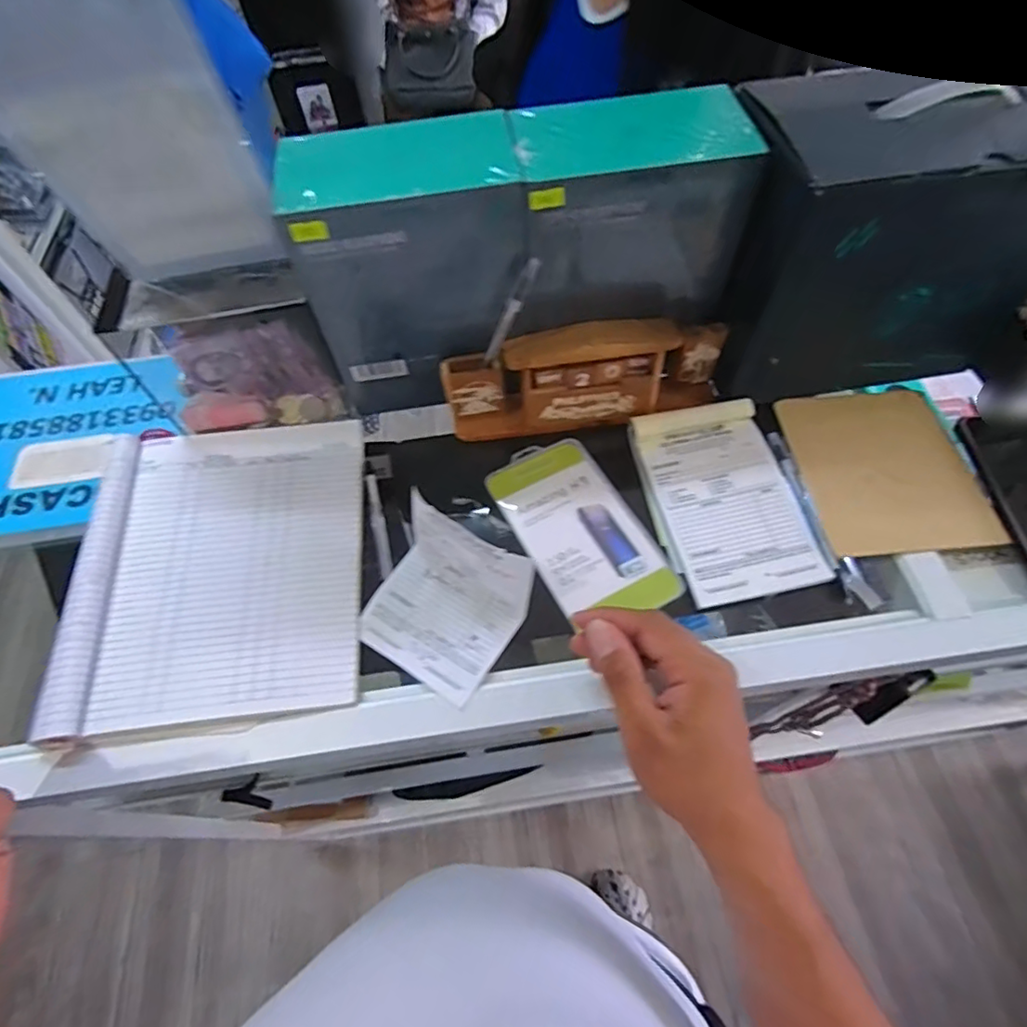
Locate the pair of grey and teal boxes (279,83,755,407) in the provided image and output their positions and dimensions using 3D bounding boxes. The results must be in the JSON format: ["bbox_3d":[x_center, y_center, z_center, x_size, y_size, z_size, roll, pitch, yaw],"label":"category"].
[{"bbox_3d":[0.002,-0.198,0.447,0.316,0.179,0.104,-14,60,-5],"label":"pair of grey and teal boxes"}]

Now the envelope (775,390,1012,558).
[{"bbox_3d":[0.308,-0.038,0.473,0.130,0.009,0.155,-6,59,2],"label":"envelope"}]

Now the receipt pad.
[{"bbox_3d":[0.169,-0.015,0.461,0.111,0.016,0.170,-12,60,-4],"label":"receipt pad"}]

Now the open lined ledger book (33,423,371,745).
[{"bbox_3d":[-0.229,0.034,0.448,0.207,0.027,0.251,-8,60,-2],"label":"open lined ledger book"}]

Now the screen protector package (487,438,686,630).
[{"bbox_3d":[0.052,0.012,0.458,0.090,0.008,0.168,-26,62,-11],"label":"screen protector package"}]

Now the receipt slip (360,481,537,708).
[{"bbox_3d":[-0.054,0.061,0.400,0.105,0.071,0.094,30,66,19],"label":"receipt slip"}]

